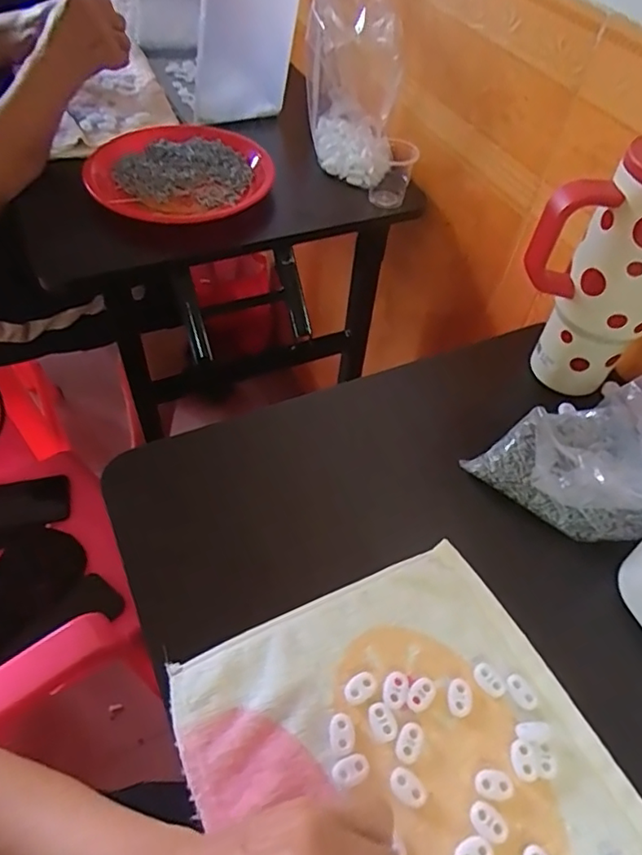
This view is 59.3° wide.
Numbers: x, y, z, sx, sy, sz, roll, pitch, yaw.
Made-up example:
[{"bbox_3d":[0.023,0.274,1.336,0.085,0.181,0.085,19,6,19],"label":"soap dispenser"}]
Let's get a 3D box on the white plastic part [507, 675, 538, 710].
[{"bbox_3d":[0.131,0.172,0.367,0.014,0.004,0.022,-27,59,-24],"label":"white plastic part"}]

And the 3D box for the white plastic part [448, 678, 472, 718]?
[{"bbox_3d":[0.088,0.173,0.360,0.015,0.005,0.022,4,52,-2],"label":"white plastic part"}]

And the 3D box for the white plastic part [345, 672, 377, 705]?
[{"bbox_3d":[0.025,0.167,0.361,0.022,0.005,0.014,-26,59,-23],"label":"white plastic part"}]

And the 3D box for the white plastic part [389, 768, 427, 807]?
[{"bbox_3d":[0.051,0.211,0.330,0.023,0.004,0.014,32,56,19],"label":"white plastic part"}]

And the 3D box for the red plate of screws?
[{"bbox_3d":[-0.188,-0.335,0.726,0.212,0.032,0.222,2,52,-3],"label":"red plate of screws"}]

